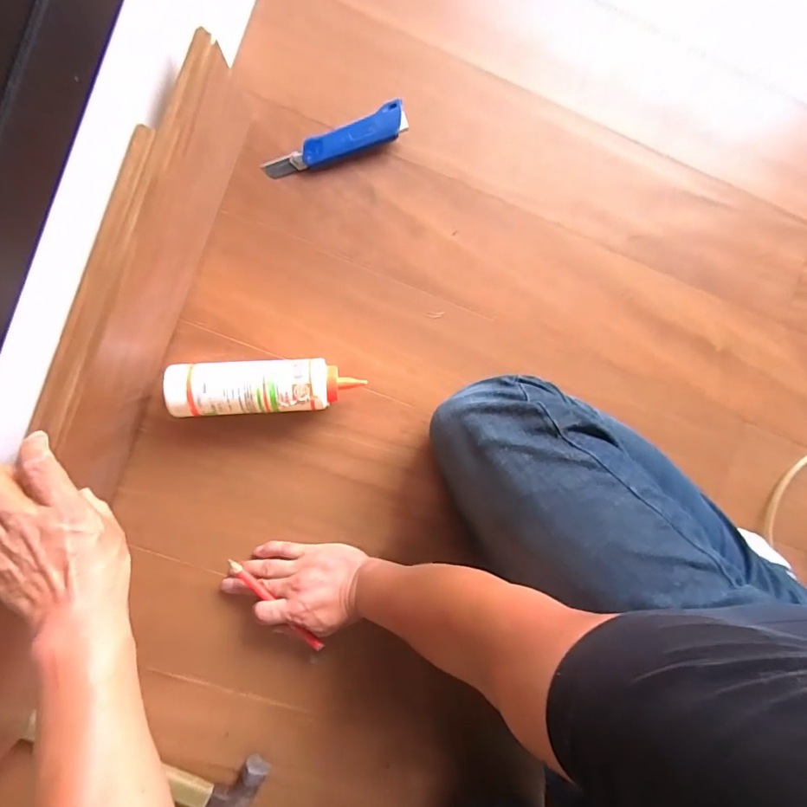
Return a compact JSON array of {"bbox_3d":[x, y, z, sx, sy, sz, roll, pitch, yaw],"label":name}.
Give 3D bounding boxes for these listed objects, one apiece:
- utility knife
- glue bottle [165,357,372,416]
[{"bbox_3d":[-0.079,-0.305,0.568,0.174,0.021,0.032,-22,96,-6],"label":"utility knife"},{"bbox_3d":[-0.155,-0.019,0.556,0.211,0.058,0.060,-3,94,-6],"label":"glue bottle"}]

